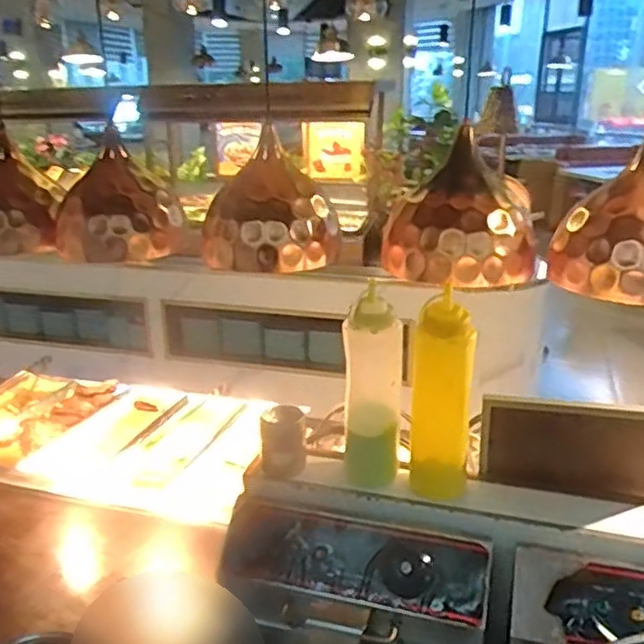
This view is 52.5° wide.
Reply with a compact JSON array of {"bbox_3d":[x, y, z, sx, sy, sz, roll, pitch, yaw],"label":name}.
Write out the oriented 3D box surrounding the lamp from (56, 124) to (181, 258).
[{"bbox_3d":[-0.371,-0.216,1.188,0.217,0.196,0.240,-6,21,-13],"label":"lamp"}]

